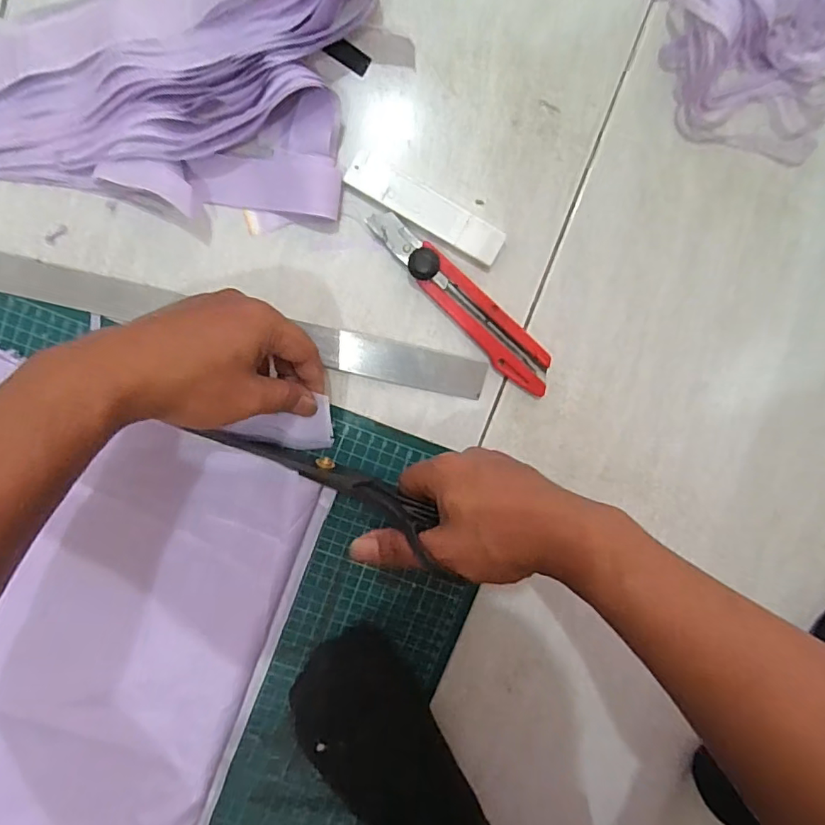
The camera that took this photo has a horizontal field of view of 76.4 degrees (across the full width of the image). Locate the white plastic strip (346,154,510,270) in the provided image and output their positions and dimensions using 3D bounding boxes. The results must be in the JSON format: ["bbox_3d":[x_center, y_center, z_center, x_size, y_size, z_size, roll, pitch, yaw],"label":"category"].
[{"bbox_3d":[0.010,-0.140,0.362,0.115,0.009,0.024,28,97,-5],"label":"white plastic strip"}]

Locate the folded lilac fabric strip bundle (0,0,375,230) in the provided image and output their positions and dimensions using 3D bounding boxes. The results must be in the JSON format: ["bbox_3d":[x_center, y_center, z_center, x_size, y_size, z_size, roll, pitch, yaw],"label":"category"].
[{"bbox_3d":[-0.188,-0.215,0.337,0.302,0.032,0.149,5,99,-2],"label":"folded lilac fabric strip bundle"}]

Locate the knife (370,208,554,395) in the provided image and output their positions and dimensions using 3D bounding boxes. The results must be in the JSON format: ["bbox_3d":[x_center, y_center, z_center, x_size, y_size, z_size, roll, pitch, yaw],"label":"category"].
[{"bbox_3d":[0.037,-0.078,0.372,0.167,0.018,0.033,42,96,-7],"label":"knife"}]

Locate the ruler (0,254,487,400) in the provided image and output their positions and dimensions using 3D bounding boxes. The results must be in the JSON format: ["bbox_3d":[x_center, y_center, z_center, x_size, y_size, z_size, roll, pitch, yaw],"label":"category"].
[{"bbox_3d":[-0.255,-0.091,0.375,0.625,0.009,0.029,13,92,-3],"label":"ruler"}]

